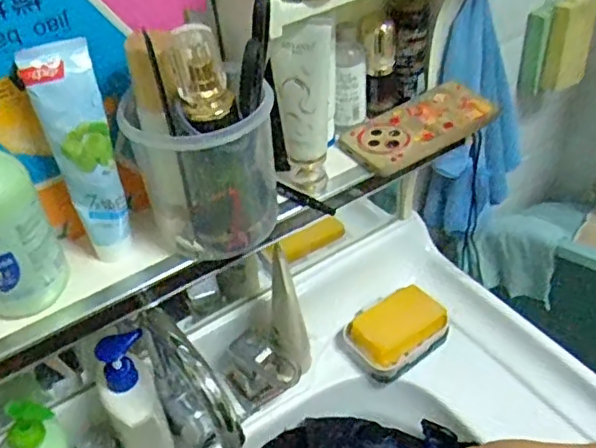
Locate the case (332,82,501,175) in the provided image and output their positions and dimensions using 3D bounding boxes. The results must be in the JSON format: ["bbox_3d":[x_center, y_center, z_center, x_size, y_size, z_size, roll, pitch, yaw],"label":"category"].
[{"bbox_3d":[0.130,-0.102,0.655,0.166,0.012,0.079,-27,54,-16],"label":"case"}]

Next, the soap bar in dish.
[{"bbox_3d":[0.124,0.133,0.792,0.128,0.043,0.090,-23,44,-19],"label":"soap bar in dish"}]

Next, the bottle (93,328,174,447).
[{"bbox_3d":[-0.162,0.189,0.635,0.054,0.189,0.083,-18,43,-14],"label":"bottle"}]

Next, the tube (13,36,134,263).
[{"bbox_3d":[-0.167,-0.050,0.496,0.047,0.184,0.033,-18,43,-14],"label":"tube"}]

